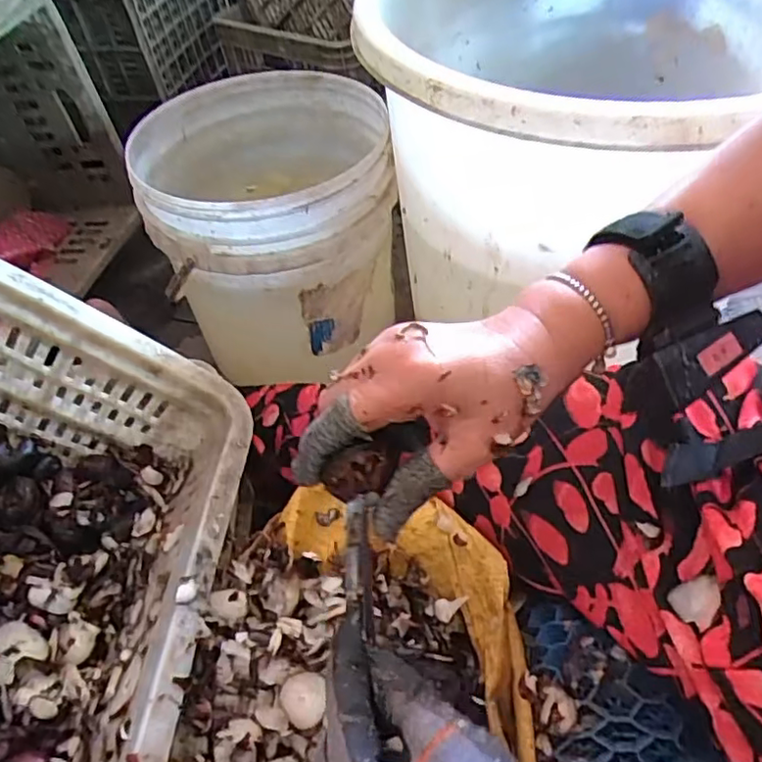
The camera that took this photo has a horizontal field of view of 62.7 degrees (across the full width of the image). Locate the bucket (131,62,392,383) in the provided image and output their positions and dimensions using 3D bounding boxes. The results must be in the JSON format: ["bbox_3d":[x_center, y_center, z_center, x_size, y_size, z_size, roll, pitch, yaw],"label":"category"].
[{"bbox_3d":[-0.128,-0.182,0.781,0.270,0.272,0.288,-2,48,2],"label":"bucket"}]

